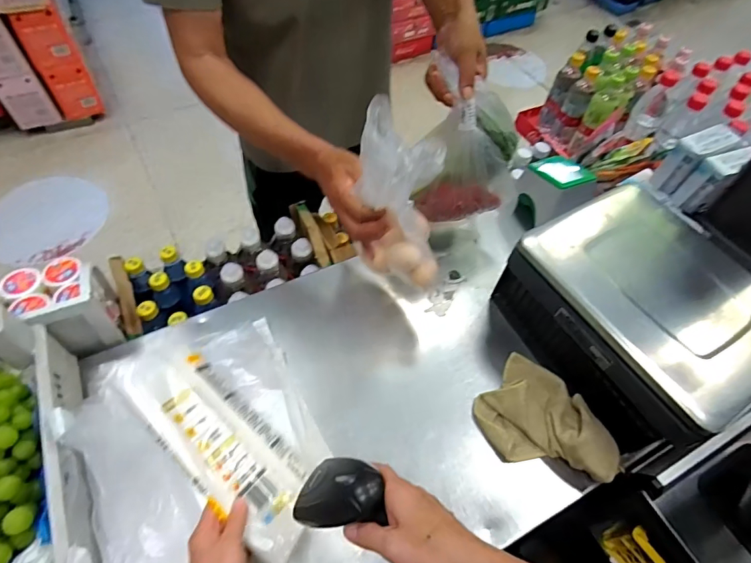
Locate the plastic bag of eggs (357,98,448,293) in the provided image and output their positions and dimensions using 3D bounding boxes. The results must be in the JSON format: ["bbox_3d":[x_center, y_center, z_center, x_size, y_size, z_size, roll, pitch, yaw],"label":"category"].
[{"bbox_3d":[0.044,-0.102,0.580,0.114,0.255,0.075,19,57,9],"label":"plastic bag of eggs"}]

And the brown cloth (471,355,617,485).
[{"bbox_3d":[0.247,0.205,0.636,0.196,0.066,0.147,40,63,21],"label":"brown cloth"}]

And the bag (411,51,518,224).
[{"bbox_3d":[0.156,-0.193,0.705,0.176,0.199,0.070,-7,57,-8],"label":"bag"}]

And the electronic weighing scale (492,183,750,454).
[{"bbox_3d":[0.398,0.035,0.669,0.293,0.190,0.315,-27,62,-20],"label":"electronic weighing scale"}]

